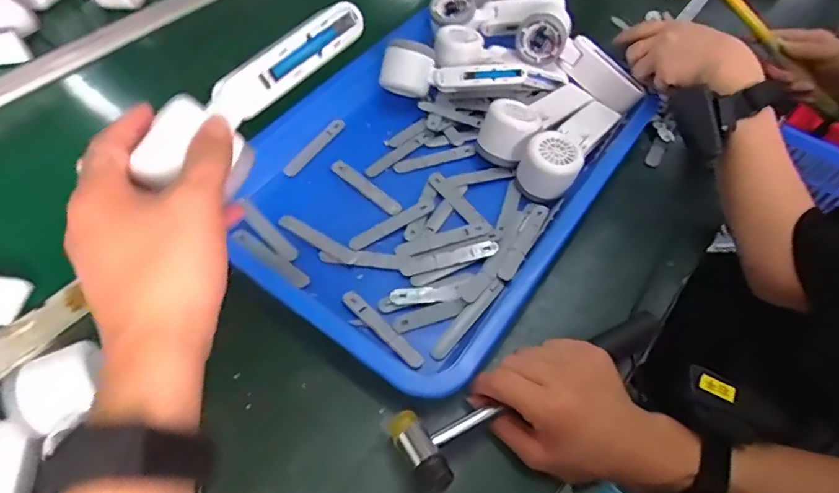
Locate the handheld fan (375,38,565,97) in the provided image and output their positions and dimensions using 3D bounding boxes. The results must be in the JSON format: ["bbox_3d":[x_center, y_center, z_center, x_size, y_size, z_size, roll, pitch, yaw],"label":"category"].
[{"bbox_3d":[0.064,-0.199,0.572,0.215,0.060,0.065,4,56,3],"label":"handheld fan"}]

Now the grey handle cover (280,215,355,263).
[{"bbox_3d":[-0.101,-0.008,0.490,0.087,0.007,0.017,26,60,16],"label":"grey handle cover"}]

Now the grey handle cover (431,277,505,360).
[{"bbox_3d":[0.044,0.063,0.438,0.014,0.011,0.092,36,63,21],"label":"grey handle cover"}]

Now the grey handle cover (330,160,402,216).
[{"bbox_3d":[-0.056,-0.063,0.525,0.096,0.007,0.017,37,64,22],"label":"grey handle cover"}]

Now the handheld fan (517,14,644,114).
[{"bbox_3d":[0.186,-0.213,0.567,0.151,0.050,0.039,33,61,1],"label":"handheld fan"}]

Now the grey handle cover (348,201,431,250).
[{"bbox_3d":[-0.028,-0.023,0.498,0.091,0.009,0.018,-27,60,-17],"label":"grey handle cover"}]

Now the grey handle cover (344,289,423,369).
[{"bbox_3d":[-0.034,0.072,0.436,0.094,0.007,0.015,39,65,23],"label":"grey handle cover"}]

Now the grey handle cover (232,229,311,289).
[{"bbox_3d":[-0.142,0.011,0.471,0.091,0.010,0.016,31,62,19],"label":"grey handle cover"}]

